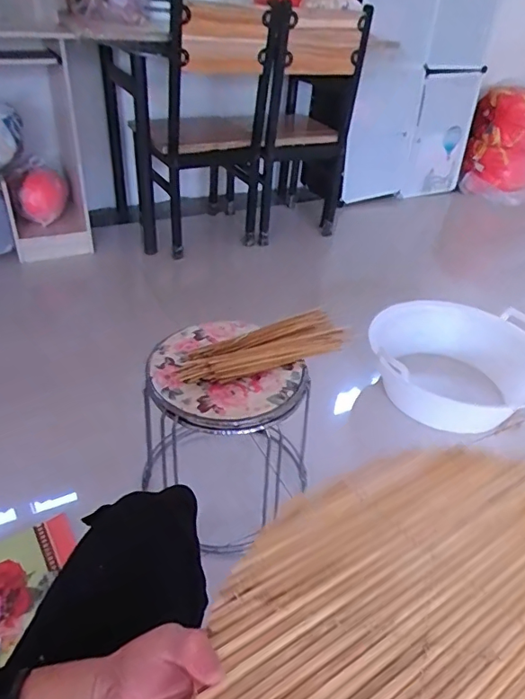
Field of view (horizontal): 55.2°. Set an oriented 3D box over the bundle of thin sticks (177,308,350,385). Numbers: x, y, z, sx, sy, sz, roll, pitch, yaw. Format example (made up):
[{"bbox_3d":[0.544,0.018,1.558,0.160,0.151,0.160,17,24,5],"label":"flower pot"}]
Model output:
[{"bbox_3d":[0.008,-0.006,0.941,0.341,0.032,0.113,-17,42,-27],"label":"bundle of thin sticks"}]

